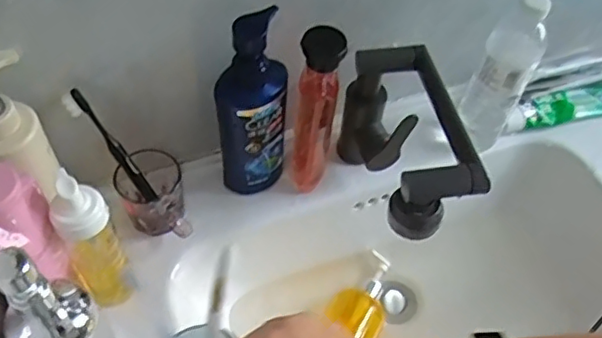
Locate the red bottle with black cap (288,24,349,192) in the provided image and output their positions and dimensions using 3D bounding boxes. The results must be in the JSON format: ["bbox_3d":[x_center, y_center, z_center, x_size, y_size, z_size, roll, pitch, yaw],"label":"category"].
[{"bbox_3d":[0.015,-0.058,0.653,0.044,0.210,0.056,7,53,0],"label":"red bottle with black cap"}]

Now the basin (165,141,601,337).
[{"bbox_3d":[0.140,0.151,0.740,0.540,0.145,0.297,-18,57,-18],"label":"basin"}]

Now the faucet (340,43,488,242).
[{"bbox_3d":[0.105,-0.010,0.636,0.075,0.180,0.209,-4,54,-8],"label":"faucet"}]

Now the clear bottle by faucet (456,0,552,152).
[{"bbox_3d":[0.238,-0.114,0.704,0.064,0.208,0.066,27,56,15],"label":"clear bottle by faucet"}]

